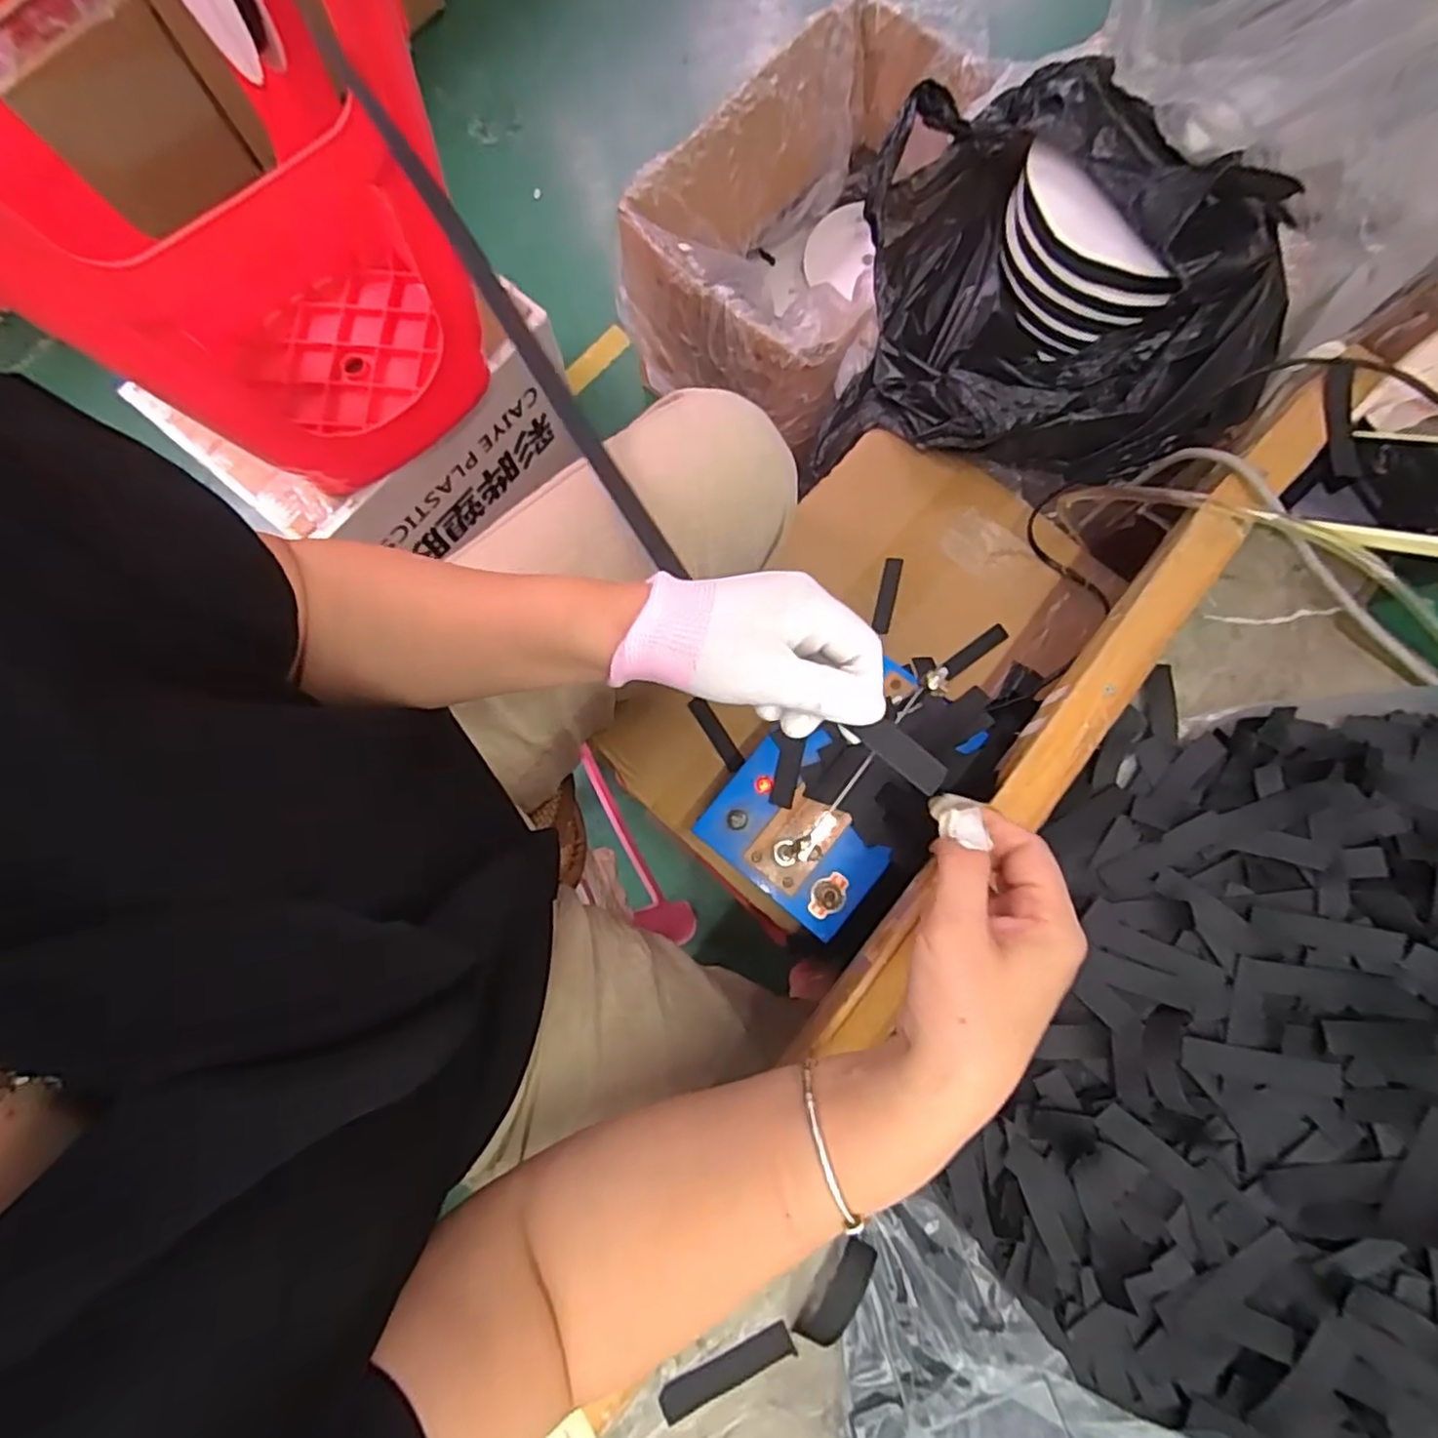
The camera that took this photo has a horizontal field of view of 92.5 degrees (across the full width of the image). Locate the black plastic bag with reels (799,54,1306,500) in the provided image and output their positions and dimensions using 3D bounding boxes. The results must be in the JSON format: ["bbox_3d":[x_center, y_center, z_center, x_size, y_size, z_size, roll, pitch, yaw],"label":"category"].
[{"bbox_3d":[0.284,-0.371,0.603,0.323,0.159,0.302,12,80,2],"label":"black plastic bag with reels"}]

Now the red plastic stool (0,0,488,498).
[{"bbox_3d":[-0.437,-0.461,0.615,0.364,0.443,0.419,-44,83,-7],"label":"red plastic stool"}]

